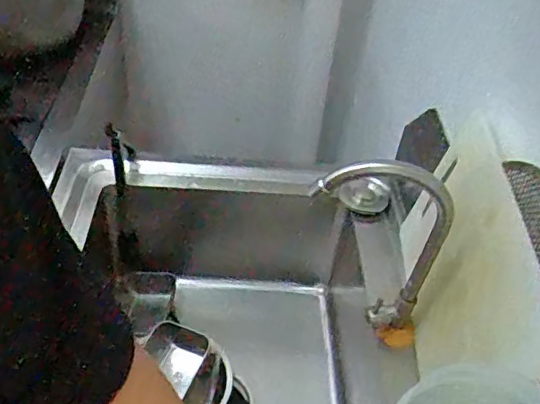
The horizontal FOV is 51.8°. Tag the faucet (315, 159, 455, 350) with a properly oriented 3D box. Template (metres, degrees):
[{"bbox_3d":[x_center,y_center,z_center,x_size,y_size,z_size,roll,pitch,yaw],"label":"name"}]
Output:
[{"bbox_3d":[0.120,0.064,0.654,0.162,0.281,0.041,8,43,1],"label":"faucet"}]

